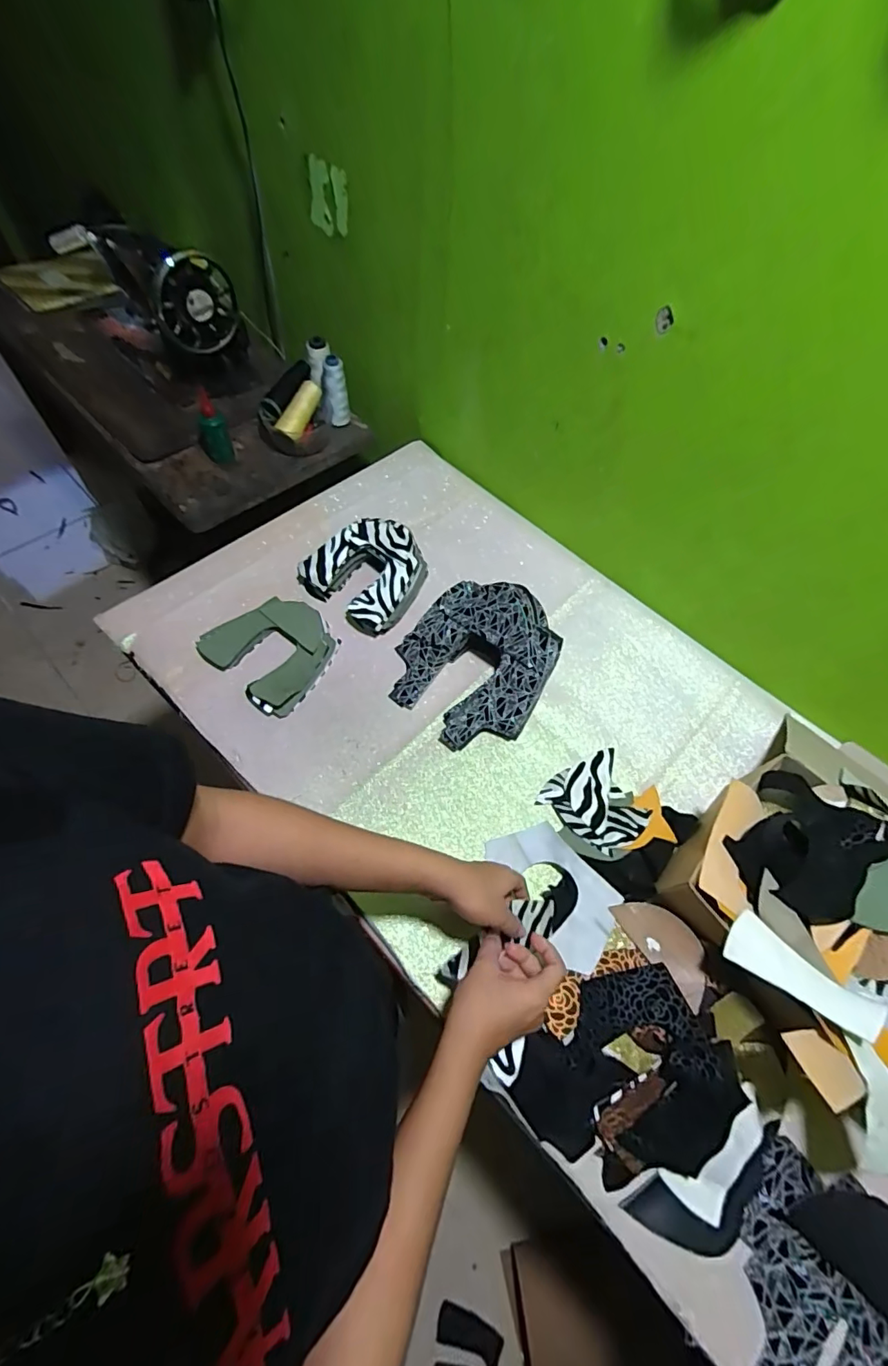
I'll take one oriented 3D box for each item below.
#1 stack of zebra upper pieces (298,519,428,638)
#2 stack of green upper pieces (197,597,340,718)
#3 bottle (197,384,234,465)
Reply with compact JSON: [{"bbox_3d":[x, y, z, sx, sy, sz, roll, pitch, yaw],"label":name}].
[{"bbox_3d":[-0.112,-0.169,0.744,0.170,0.073,0.153,38,65,16],"label":"stack of zebra upper pieces"},{"bbox_3d":[-0.230,-0.047,0.688,0.165,0.027,0.146,39,65,17],"label":"stack of green upper pieces"},{"bbox_3d":[-0.394,-0.431,0.852,0.049,0.107,0.057,-22,65,-16],"label":"bottle"}]

